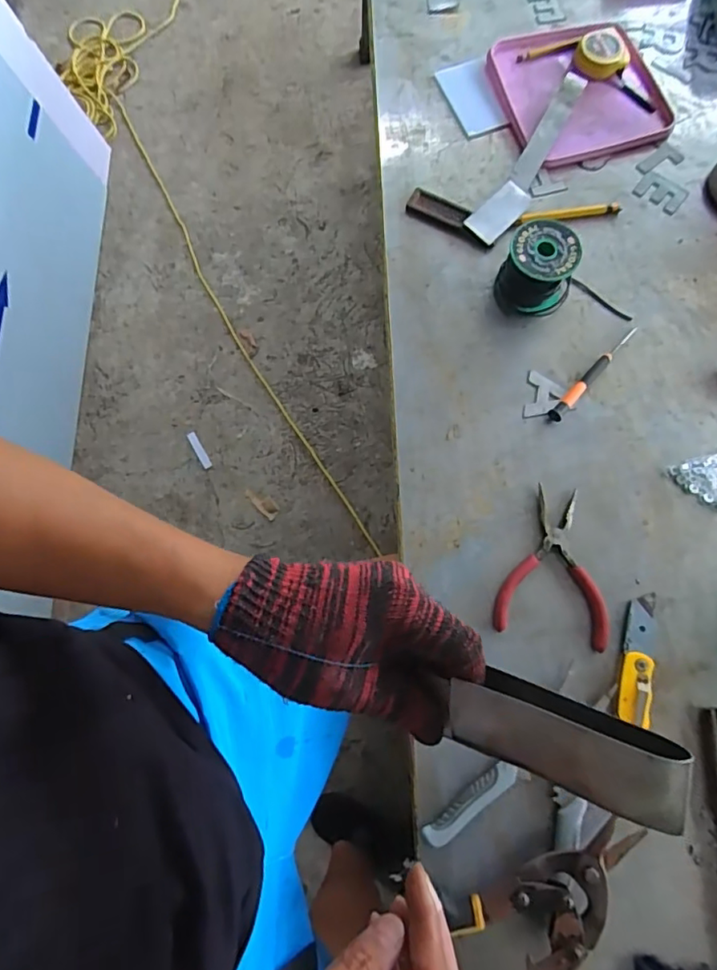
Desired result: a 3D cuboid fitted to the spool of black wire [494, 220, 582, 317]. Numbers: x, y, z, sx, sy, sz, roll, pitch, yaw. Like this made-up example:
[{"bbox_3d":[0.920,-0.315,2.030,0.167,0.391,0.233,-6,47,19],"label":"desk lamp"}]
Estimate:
[{"bbox_3d":[0.188,-0.223,0.575,0.076,0.068,0.066,23,75,6],"label":"spool of black wire"}]

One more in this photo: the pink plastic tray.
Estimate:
[{"bbox_3d":[0.270,-0.483,0.672,0.189,0.017,0.200,-18,75,-5],"label":"pink plastic tray"}]

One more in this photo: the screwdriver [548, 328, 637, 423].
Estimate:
[{"bbox_3d":[0.245,-0.119,0.574,0.014,0.009,0.143,40,78,10],"label":"screwdriver"}]

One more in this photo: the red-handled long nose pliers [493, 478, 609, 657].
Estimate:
[{"bbox_3d":[0.188,0.075,0.520,0.100,0.010,0.141,12,74,3],"label":"red-handled long nose pliers"}]

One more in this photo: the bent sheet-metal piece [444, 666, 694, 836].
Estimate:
[{"bbox_3d":[0.093,0.120,0.257,0.105,0.027,0.041,6,70,40],"label":"bent sheet-metal piece"}]

